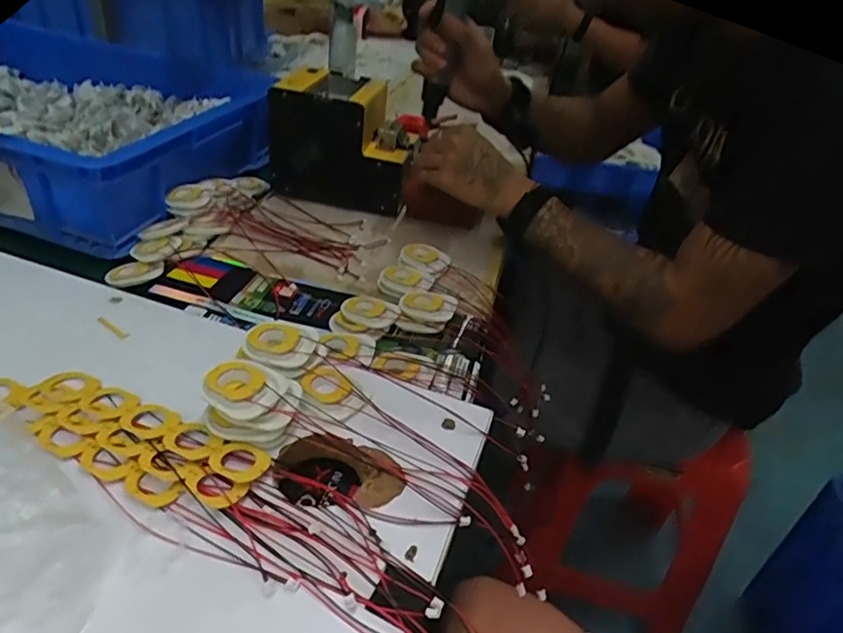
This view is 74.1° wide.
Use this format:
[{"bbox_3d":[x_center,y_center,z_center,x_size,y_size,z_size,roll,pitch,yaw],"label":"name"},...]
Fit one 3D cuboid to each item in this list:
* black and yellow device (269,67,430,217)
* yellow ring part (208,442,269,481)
[{"bbox_3d":[-0.104,-0.249,0.791,0.181,0.150,0.132,11,36,6],"label":"black and yellow device"},{"bbox_3d":[-0.122,0.097,0.376,0.038,0.006,0.030,13,36,8],"label":"yellow ring part"}]

